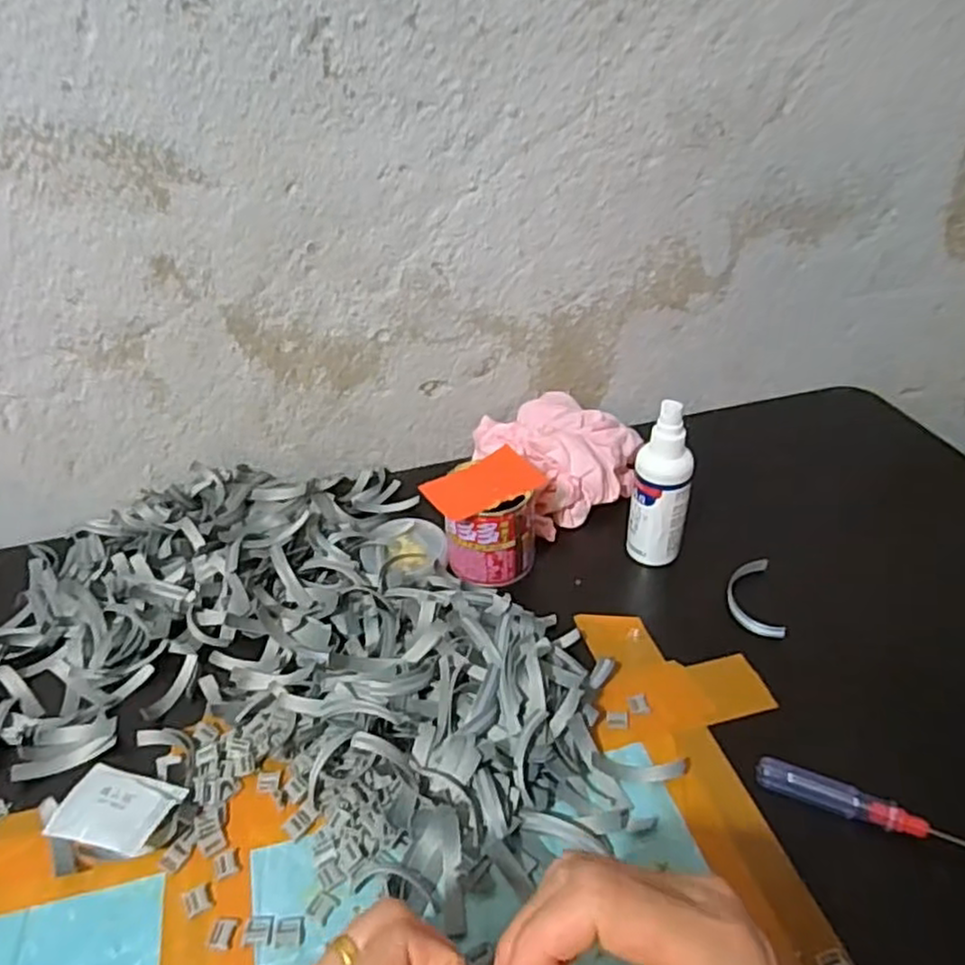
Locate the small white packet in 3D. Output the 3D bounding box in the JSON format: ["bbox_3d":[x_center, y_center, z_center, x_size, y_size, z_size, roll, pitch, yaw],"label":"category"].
[{"bbox_3d":[-0.197,0.176,0.380,0.063,0.019,0.040,10,39,16],"label":"small white packet"}]

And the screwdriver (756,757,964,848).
[{"bbox_3d":[0.206,0.171,0.370,0.118,0.013,0.015,13,40,20],"label":"screwdriver"}]

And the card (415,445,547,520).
[{"bbox_3d":[0.004,-0.001,0.505,0.085,0.005,0.051,-27,44,-29],"label":"card"}]

